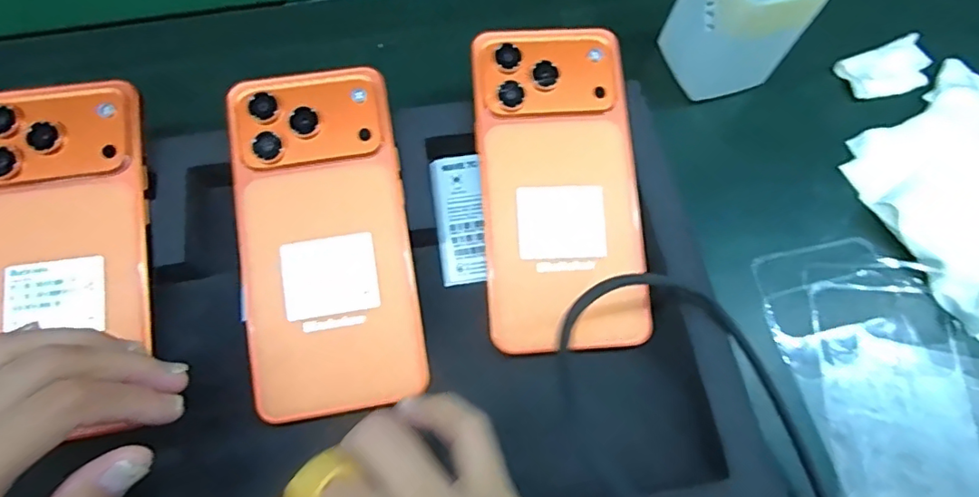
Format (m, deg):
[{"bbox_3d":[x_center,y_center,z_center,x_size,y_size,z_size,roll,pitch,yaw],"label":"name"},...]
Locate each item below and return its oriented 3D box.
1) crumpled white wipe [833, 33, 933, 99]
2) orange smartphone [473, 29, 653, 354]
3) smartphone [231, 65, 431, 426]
[{"bbox_3d":[0.246,-0.111,0.335,0.049,0.018,0.032,-17,69,-9],"label":"crumpled white wipe"},{"bbox_3d":[0.035,-0.032,0.264,0.077,0.006,0.157,-2,81,-2],"label":"orange smartphone"},{"bbox_3d":[-0.075,-0.006,0.250,0.074,0.006,0.159,-8,80,-4],"label":"smartphone"}]

